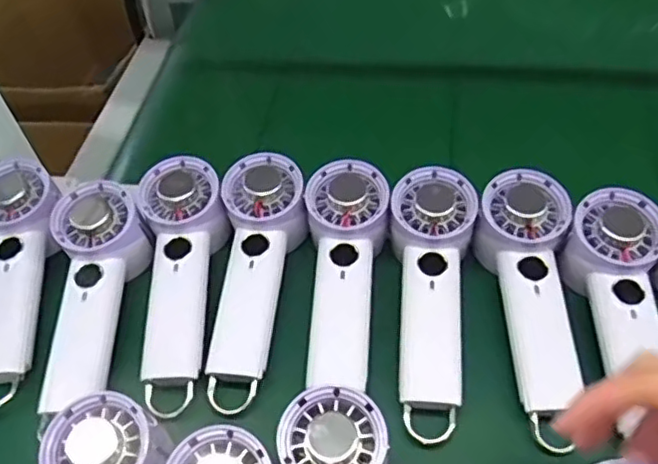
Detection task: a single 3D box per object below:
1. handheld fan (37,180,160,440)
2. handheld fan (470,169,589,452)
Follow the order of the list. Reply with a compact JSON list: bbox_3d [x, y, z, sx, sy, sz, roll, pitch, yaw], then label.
[{"bbox_3d":[-0.176,0.046,0.470,0.066,0.040,0.178,0,66,5],"label":"handheld fan"},{"bbox_3d":[0.146,0.050,0.456,0.061,0.048,0.188,-3,69,2],"label":"handheld fan"}]

